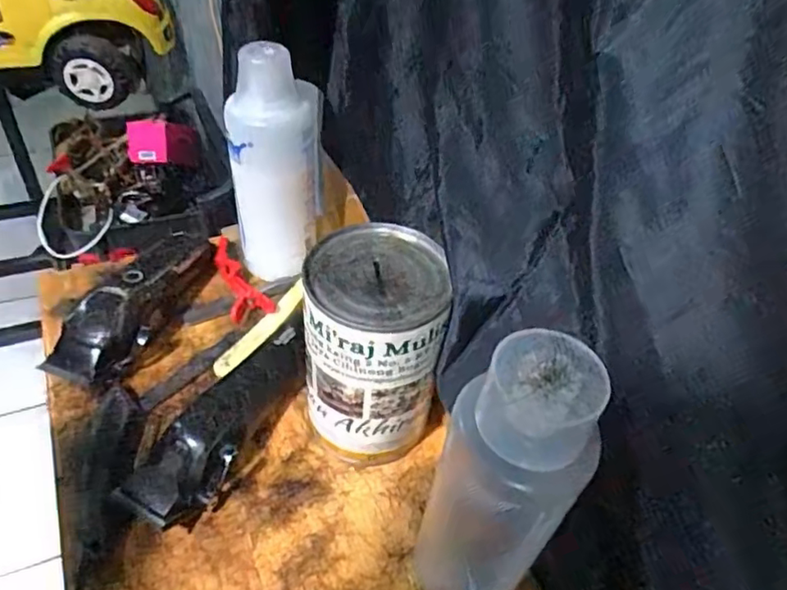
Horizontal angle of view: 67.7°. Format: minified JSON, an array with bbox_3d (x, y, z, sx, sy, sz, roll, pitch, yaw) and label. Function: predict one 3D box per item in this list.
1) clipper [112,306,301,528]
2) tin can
[{"bbox_3d":[-0.106,0.084,0.393,0.047,0.041,0.156,26,47,19],"label":"clipper"},{"bbox_3d":[-0.016,0.038,0.378,0.078,0.143,0.081,4,44,-4],"label":"tin can"}]

